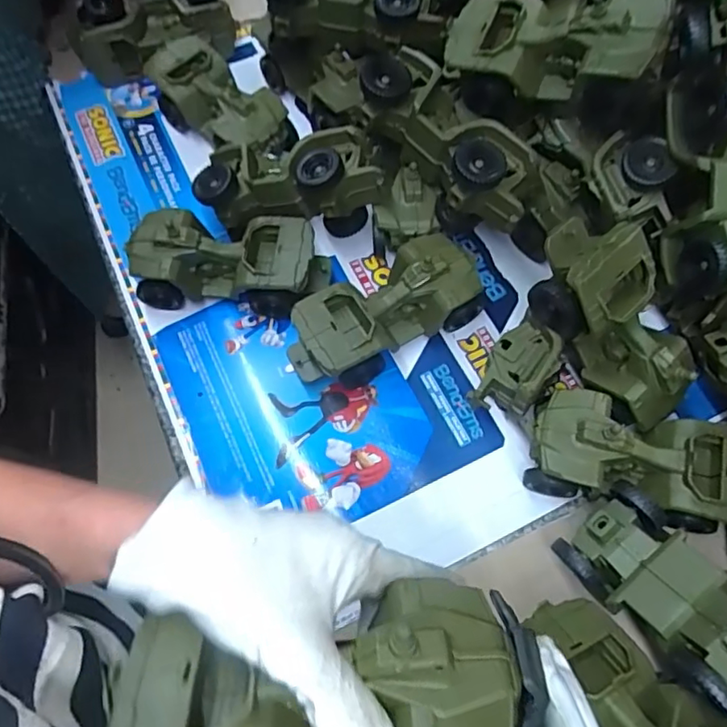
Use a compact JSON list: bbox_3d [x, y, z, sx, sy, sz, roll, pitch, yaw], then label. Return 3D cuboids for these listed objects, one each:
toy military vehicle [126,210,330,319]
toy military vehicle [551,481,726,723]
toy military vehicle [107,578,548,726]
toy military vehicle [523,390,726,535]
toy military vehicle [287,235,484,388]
[{"bbox_3d":[-0.128,-0.094,0.569,0.180,0.081,0.079,3,67,3],"label":"toy military vehicle"},{"bbox_3d":[0.224,0.171,0.399,0.079,0.069,0.180,-31,39,-12],"label":"toy military vehicle"},{"bbox_3d":[-0.016,0.152,0.258,0.186,0.052,0.089,-6,67,-4],"label":"toy military vehicle"},{"bbox_3d":[0.225,0.087,0.485,0.176,0.083,0.089,17,68,8],"label":"toy military vehicle"},{"bbox_3d":[0.017,-0.046,0.545,0.183,0.082,0.077,-29,69,-11],"label":"toy military vehicle"}]

